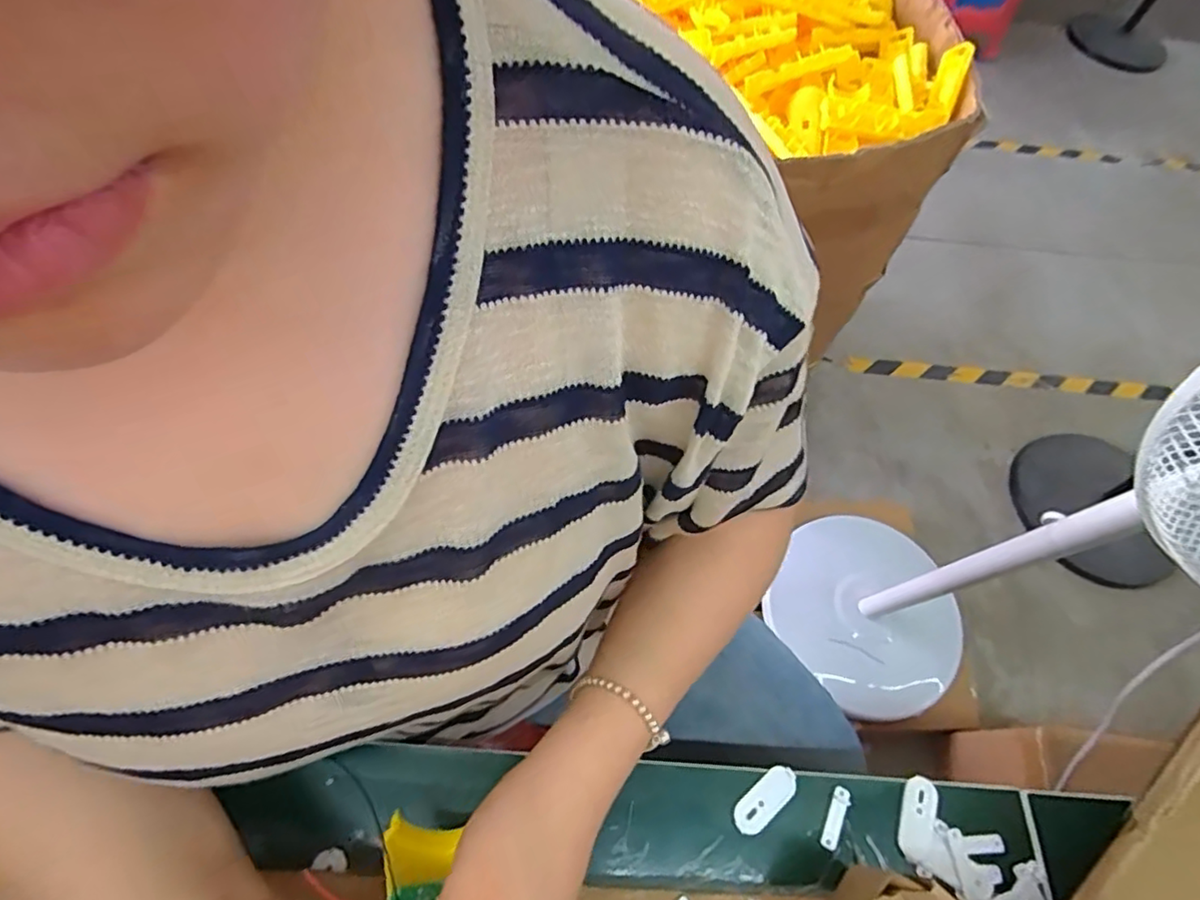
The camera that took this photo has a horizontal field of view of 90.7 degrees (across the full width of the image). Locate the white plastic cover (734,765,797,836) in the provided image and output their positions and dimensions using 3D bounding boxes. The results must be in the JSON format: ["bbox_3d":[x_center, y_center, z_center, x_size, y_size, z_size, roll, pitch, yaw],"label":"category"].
[{"bbox_3d":[0.110,0.232,0.392,0.049,0.006,0.021,-36,70,-20],"label":"white plastic cover"}]

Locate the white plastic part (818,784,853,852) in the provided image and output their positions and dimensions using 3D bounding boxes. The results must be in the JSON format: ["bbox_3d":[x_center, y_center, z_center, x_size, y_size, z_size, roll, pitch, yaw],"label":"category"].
[{"bbox_3d":[0.155,0.243,0.390,0.012,0.005,0.038,25,63,9],"label":"white plastic part"}]

